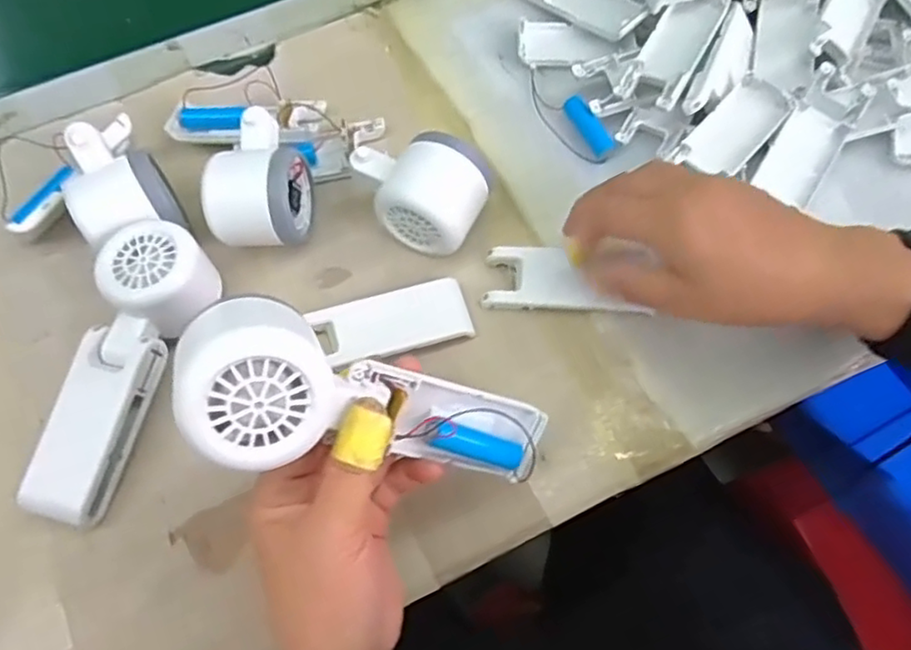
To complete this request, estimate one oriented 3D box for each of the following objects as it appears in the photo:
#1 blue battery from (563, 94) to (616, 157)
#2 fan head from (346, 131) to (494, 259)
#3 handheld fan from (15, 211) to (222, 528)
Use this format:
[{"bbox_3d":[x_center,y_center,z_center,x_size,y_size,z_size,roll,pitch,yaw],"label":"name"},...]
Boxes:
[{"bbox_3d":[0.090,-0.136,0.453,0.014,0.011,0.051,-26,66,-10],"label":"blue battery"},{"bbox_3d":[-0.024,-0.083,0.411,0.083,0.059,0.058,25,68,11],"label":"fan head"},{"bbox_3d":[-0.184,0.023,0.372,0.063,0.043,0.167,8,66,4],"label":"handheld fan"}]

